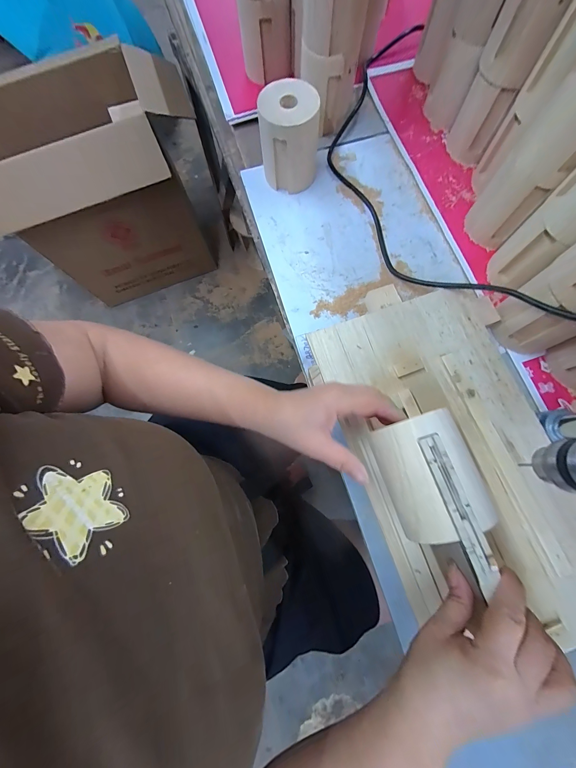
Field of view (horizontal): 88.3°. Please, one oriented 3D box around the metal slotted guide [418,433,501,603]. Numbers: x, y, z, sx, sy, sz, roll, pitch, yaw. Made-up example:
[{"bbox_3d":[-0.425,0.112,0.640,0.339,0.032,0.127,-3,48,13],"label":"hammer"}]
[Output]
[{"bbox_3d":[0.136,0.098,0.235,0.019,0.004,0.117,-17,75,-3],"label":"metal slotted guide"}]

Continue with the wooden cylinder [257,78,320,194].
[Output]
[{"bbox_3d":[0.002,-0.338,0.421,0.081,0.104,0.064,1,75,2],"label":"wooden cylinder"}]

